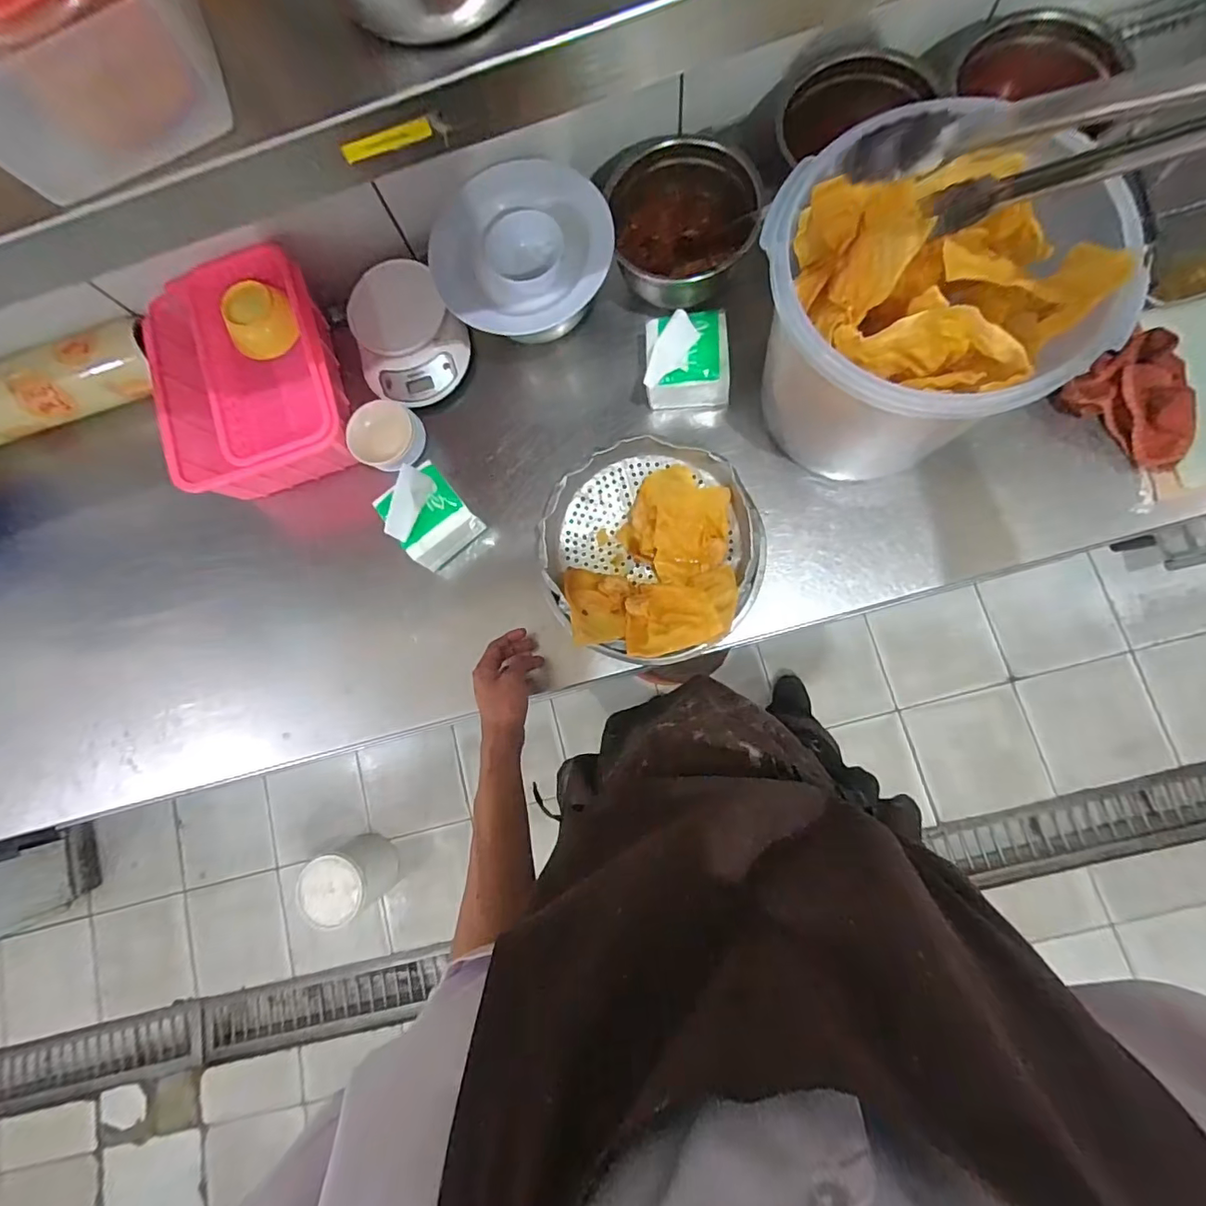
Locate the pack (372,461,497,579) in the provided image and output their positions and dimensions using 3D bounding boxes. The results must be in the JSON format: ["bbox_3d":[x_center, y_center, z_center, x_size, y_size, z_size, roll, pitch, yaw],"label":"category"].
[{"bbox_3d":[-0.221,-0.107,0.677,0.092,0.112,0.113,-37,79,0],"label":"pack"}]

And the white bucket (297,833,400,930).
[{"bbox_3d":[-0.680,0.746,1.444,0.168,0.207,0.173,-1,81,6],"label":"white bucket"}]

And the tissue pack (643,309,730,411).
[{"bbox_3d":[0.106,-0.310,0.671,0.098,0.106,0.096,-2,81,6],"label":"tissue pack"}]

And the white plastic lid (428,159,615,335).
[{"bbox_3d":[-0.102,-0.440,0.650,0.216,0.043,0.194,-21,79,3],"label":"white plastic lid"}]

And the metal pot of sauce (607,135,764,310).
[{"bbox_3d":[0.101,-0.477,0.663,0.173,0.097,0.156,19,87,8],"label":"metal pot of sauce"}]

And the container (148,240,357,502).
[{"bbox_3d":[-0.465,-0.301,0.719,0.223,0.116,0.291,-20,79,3],"label":"container"}]

